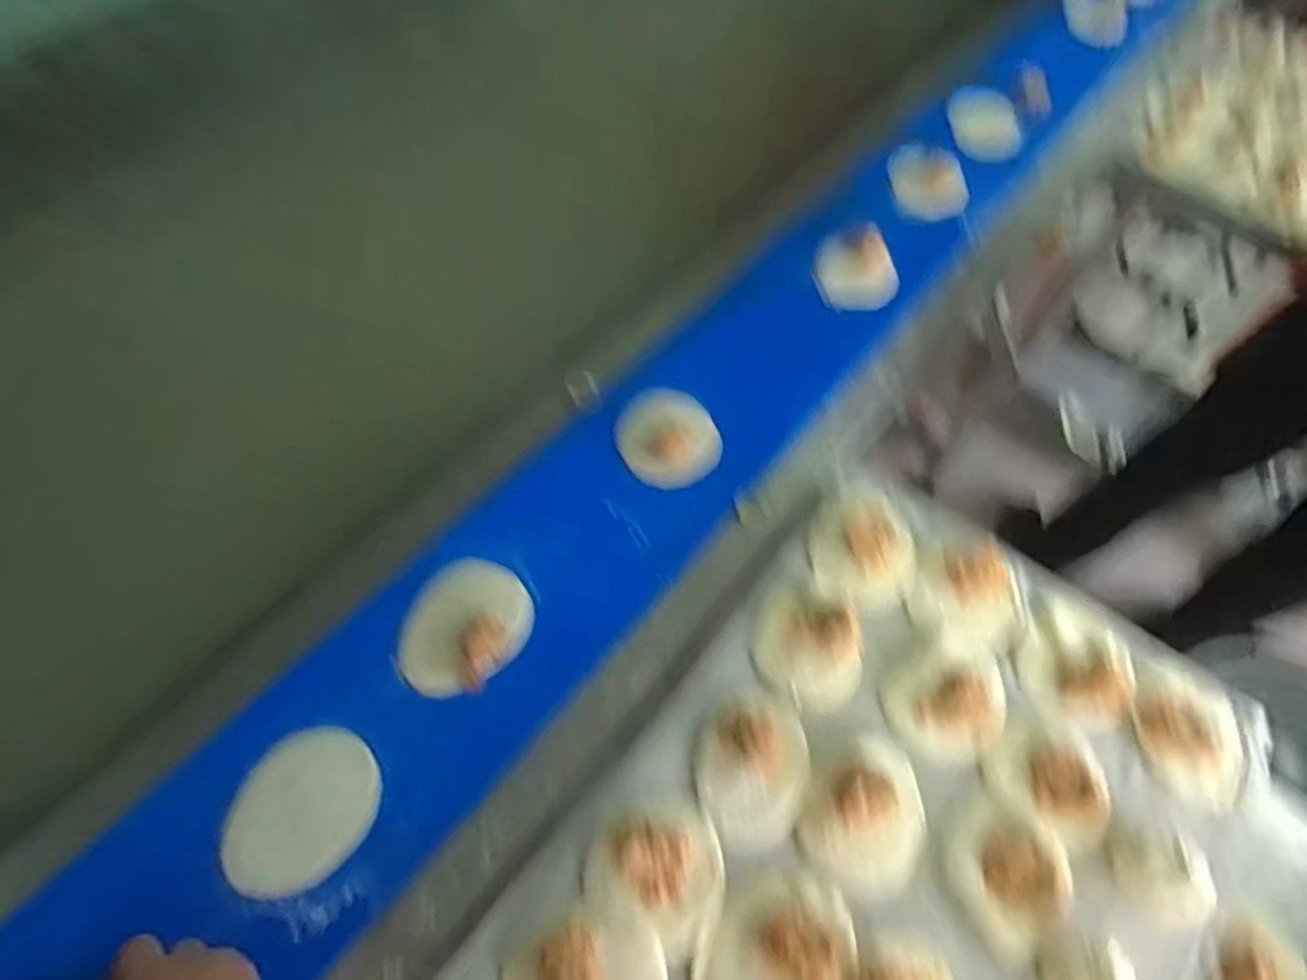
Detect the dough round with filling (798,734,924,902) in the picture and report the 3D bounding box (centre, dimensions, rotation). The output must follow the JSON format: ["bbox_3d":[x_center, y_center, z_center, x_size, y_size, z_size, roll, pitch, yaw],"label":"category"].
[{"bbox_3d":[0.163,0.239,0.487,0.086,0.029,0.107,40,66,17],"label":"dough round with filling"}]

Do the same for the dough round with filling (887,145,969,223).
[{"bbox_3d":[0.376,-0.414,0.907,0.106,0.025,0.153,14,61,4],"label":"dough round with filling"}]

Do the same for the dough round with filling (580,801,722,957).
[{"bbox_3d":[0.006,0.263,0.463,0.093,0.034,0.086,27,62,11],"label":"dough round with filling"}]

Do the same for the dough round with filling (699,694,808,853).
[{"bbox_3d":[0.077,0.208,0.500,0.085,0.030,0.110,19,61,7],"label":"dough round with filling"}]

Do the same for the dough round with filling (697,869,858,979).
[{"bbox_3d":[0.085,0.321,0.447,0.092,0.017,0.115,26,62,10],"label":"dough round with filling"}]

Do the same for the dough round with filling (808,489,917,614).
[{"bbox_3d":[0.192,0.048,0.591,0.100,0.033,0.107,2,61,-3],"label":"dough round with filling"}]

